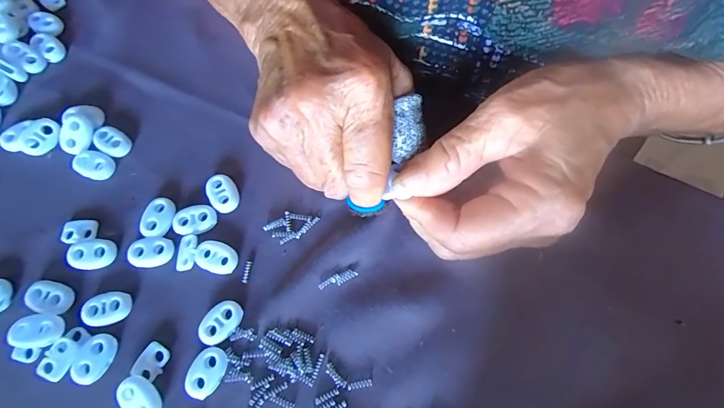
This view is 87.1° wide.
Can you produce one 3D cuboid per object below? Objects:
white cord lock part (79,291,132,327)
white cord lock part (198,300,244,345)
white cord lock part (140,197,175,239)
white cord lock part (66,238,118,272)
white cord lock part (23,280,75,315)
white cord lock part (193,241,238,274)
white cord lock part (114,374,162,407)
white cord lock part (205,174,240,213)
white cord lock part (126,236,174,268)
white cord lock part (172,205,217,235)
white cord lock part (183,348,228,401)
[{"bbox_3d":[-0.126,0.052,0.188,0.022,0.005,0.015,-10,71,-4],"label":"white cord lock part"},{"bbox_3d":[-0.069,0.059,0.188,0.022,0.005,0.015,-43,77,-14],"label":"white cord lock part"},{"bbox_3d":[-0.109,0.007,0.205,0.015,0.005,0.021,14,71,4],"label":"white cord lock part"},{"bbox_3d":[-0.139,0.026,0.197,0.022,0.006,0.015,-2,71,-1],"label":"white cord lock part"},{"bbox_3d":[-0.155,0.046,0.189,0.021,0.004,0.015,11,71,3],"label":"white cord lock part"},{"bbox_3d":[-0.076,0.028,0.198,0.021,0.005,0.016,16,72,5],"label":"white cord lock part"},{"bbox_3d":[-0.102,0.090,0.174,0.022,0.008,0.014,42,76,13],"label":"white cord lock part"},{"bbox_3d":[-0.077,-0.006,0.211,0.016,0.007,0.022,-28,74,-10],"label":"white cord lock part"},{"bbox_3d":[-0.110,0.025,0.198,0.022,0.004,0.015,-6,71,-3],"label":"white cord lock part"},{"bbox_3d":[-0.090,0.008,0.203,0.022,0.004,0.015,-13,72,-5],"label":"white cord lock part"},{"bbox_3d":[-0.073,0.079,0.180,0.015,0.005,0.023,22,72,7],"label":"white cord lock part"}]

